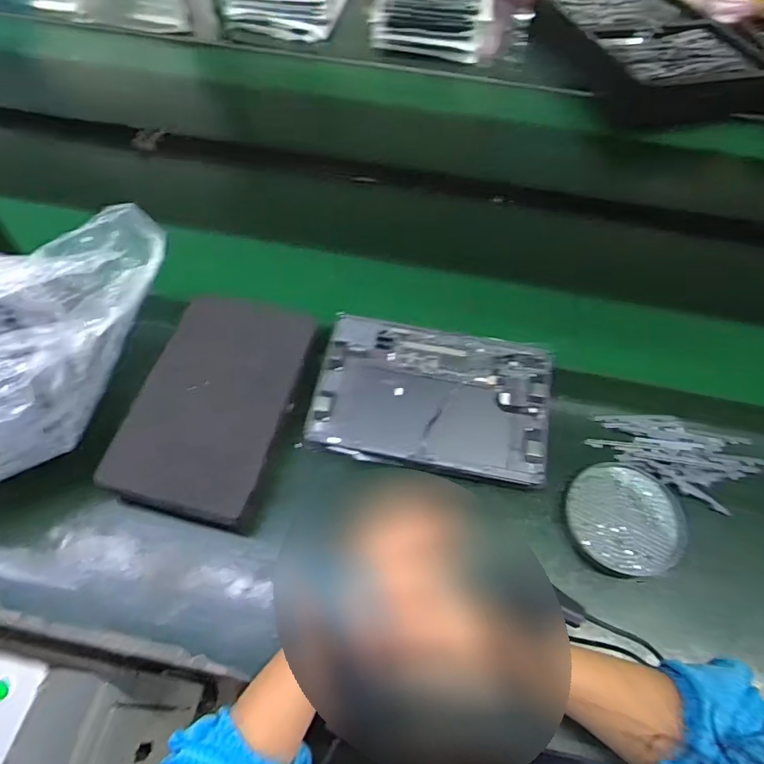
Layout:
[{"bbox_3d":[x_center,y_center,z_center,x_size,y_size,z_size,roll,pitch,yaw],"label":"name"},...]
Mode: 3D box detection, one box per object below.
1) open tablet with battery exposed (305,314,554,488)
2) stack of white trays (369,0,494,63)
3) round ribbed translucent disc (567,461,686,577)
[{"bbox_3d":[0.060,0.012,0.606,0.260,0.010,0.177,10,58,2],"label":"open tablet with battery exposed"},{"bbox_3d":[0.106,-0.754,1.042,0.222,0.152,0.181,11,58,3],"label":"stack of white trays"},{"bbox_3d":[0.262,0.145,0.569,0.126,0.008,0.120,2,58,-3],"label":"round ribbed translucent disc"}]

